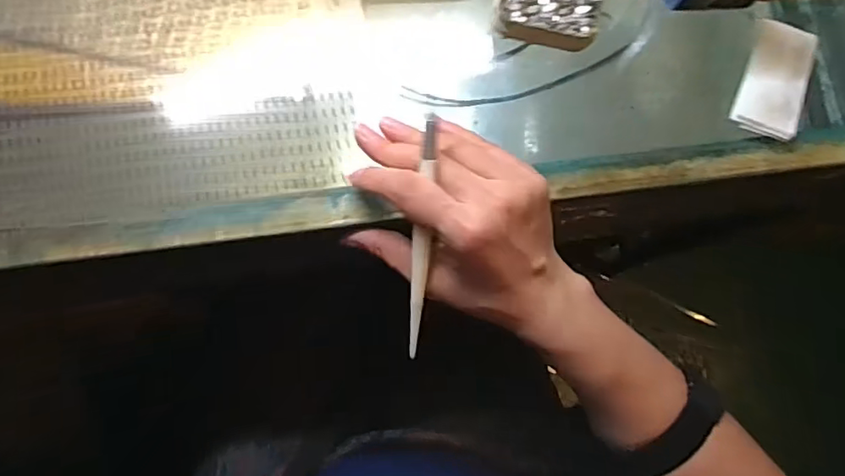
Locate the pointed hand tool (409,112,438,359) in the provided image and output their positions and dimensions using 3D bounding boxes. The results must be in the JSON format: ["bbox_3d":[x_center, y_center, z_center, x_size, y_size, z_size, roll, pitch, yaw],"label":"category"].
[{"bbox_3d":[-0.001,0.003,0.310,0.007,0.004,0.139,4,108,1],"label":"pointed hand tool"}]

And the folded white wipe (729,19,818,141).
[{"bbox_3d":[0.210,-0.094,0.340,0.036,0.009,0.068,15,80,2],"label":"folded white wipe"}]

